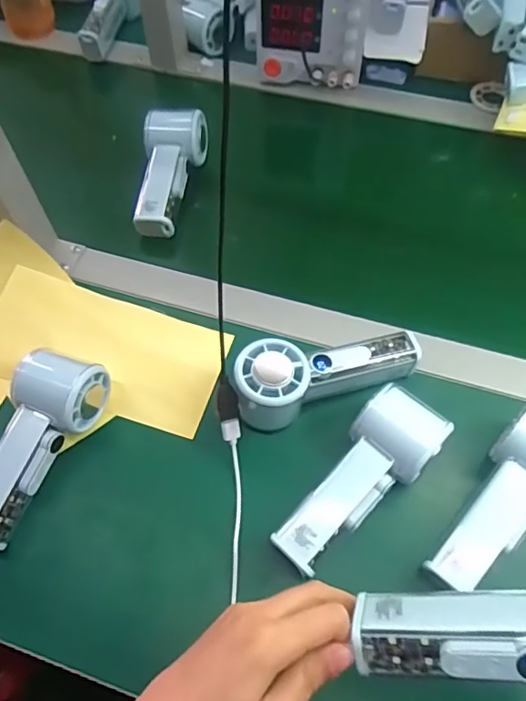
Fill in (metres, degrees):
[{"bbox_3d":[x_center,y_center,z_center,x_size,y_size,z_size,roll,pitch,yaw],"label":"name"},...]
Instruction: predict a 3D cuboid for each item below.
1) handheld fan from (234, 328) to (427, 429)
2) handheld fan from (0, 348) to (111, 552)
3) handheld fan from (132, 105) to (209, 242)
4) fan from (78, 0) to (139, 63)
[{"bbox_3d":[0.054,0.021,0.429,0.153,0.055,0.058,-9,59,-4],"label":"handheld fan"},{"bbox_3d":[-0.180,0.070,0.407,0.058,0.057,0.146,18,61,12],"label":"handheld fan"},{"bbox_3d":[-0.103,-0.192,0.563,0.058,0.050,0.142,9,60,7],"label":"handheld fan"},{"bbox_3d":[-0.203,-0.463,0.721,0.049,0.057,0.159,4,59,4],"label":"fan"}]

